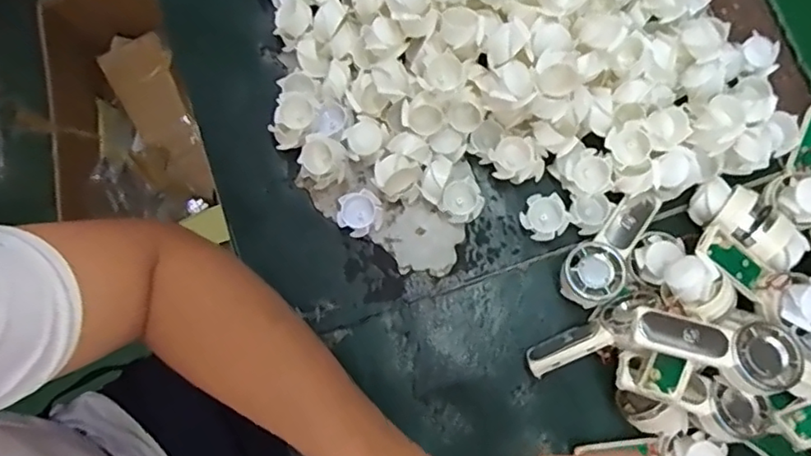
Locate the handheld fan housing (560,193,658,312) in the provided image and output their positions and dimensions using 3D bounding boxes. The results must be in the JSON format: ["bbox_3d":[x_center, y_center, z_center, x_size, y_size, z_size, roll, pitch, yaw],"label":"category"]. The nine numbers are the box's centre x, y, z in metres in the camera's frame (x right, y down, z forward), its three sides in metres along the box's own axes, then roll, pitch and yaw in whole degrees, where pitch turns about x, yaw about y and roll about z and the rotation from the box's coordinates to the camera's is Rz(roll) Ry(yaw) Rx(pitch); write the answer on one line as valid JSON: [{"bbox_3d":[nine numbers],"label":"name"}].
[{"bbox_3d":[0.142,0.013,0.411,0.037,0.037,0.089,42,84,8],"label":"handheld fan housing"}]

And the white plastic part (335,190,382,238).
[{"bbox_3d":[-0.033,-0.010,0.435,0.032,0.016,0.031,0,80,1],"label":"white plastic part"}]

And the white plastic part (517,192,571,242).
[{"bbox_3d":[0.098,-0.008,0.422,0.031,0.010,0.033,0,88,14],"label":"white plastic part"}]

